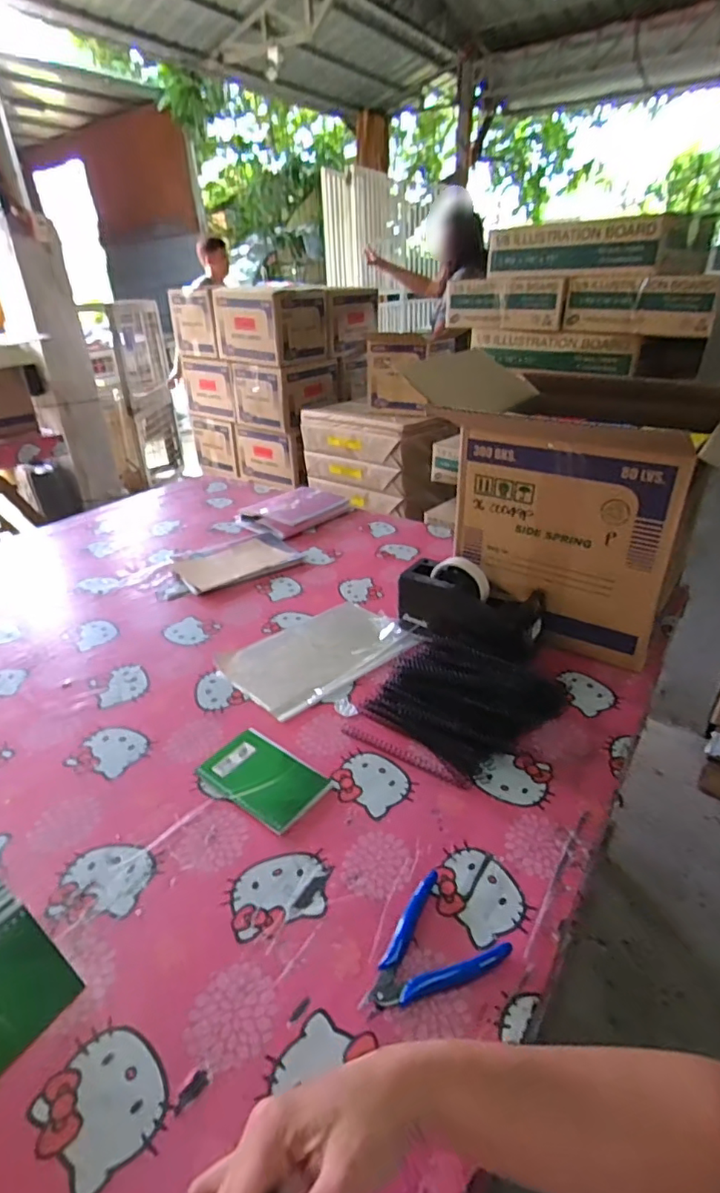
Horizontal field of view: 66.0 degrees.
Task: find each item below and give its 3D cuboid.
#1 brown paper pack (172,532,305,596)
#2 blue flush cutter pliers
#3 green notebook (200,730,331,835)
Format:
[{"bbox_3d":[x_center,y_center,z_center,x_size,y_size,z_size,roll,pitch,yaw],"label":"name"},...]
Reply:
[{"bbox_3d":[-0.231,-0.069,1.053,0.224,0.011,0.159,-19,35,-27],"label":"brown paper pack"},{"bbox_3d":[0.051,0.285,0.434,0.114,0.007,0.084,-27,39,-37],"label":"blue flush cutter pliers"},{"bbox_3d":[-0.105,0.193,0.600,0.133,0.006,0.081,21,37,33],"label":"green notebook"}]

